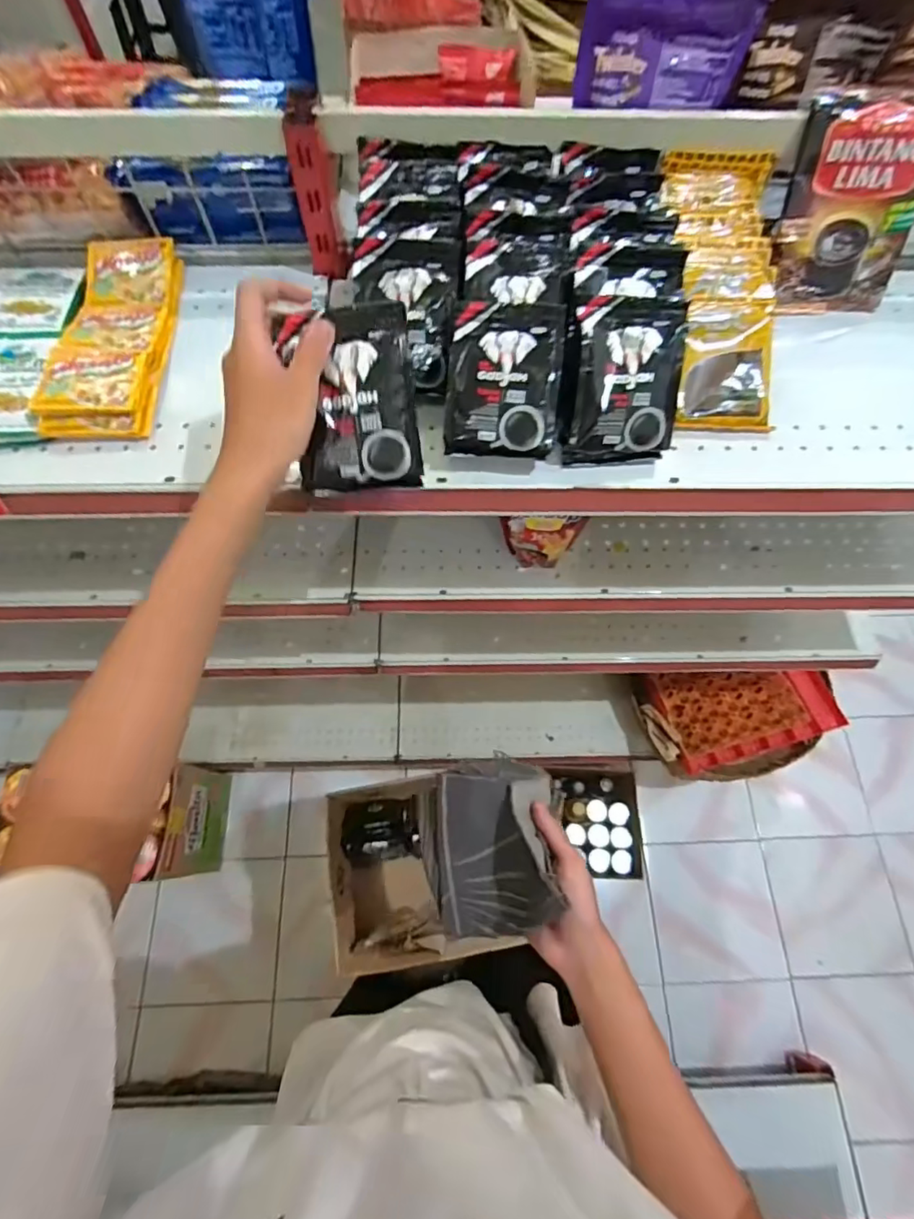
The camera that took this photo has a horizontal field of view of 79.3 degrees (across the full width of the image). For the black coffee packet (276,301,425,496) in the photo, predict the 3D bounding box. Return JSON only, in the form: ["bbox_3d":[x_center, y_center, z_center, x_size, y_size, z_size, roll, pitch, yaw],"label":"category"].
[{"bbox_3d":[-0.073,-0.149,0.399,0.084,0.017,0.122,-6,109,-6],"label":"black coffee packet"}]

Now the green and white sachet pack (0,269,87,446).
[{"bbox_3d":[-0.423,-0.257,0.536,0.090,0.025,0.222,-3,68,-2],"label":"green and white sachet pack"}]

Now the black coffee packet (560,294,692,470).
[{"bbox_3d":[0.141,-0.191,0.468,0.087,0.030,0.127,0,106,-3],"label":"black coffee packet"}]

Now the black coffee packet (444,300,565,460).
[{"bbox_3d":[0.040,-0.195,0.465,0.092,0.020,0.127,5,90,6],"label":"black coffee packet"}]

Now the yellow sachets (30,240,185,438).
[{"bbox_3d":[-0.332,-0.274,0.537,0.094,0.034,0.246,-1,68,-1],"label":"yellow sachets"}]

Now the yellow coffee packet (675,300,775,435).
[{"bbox_3d":[0.250,-0.227,0.510,0.085,0.014,0.114,2,94,0],"label":"yellow coffee packet"}]

